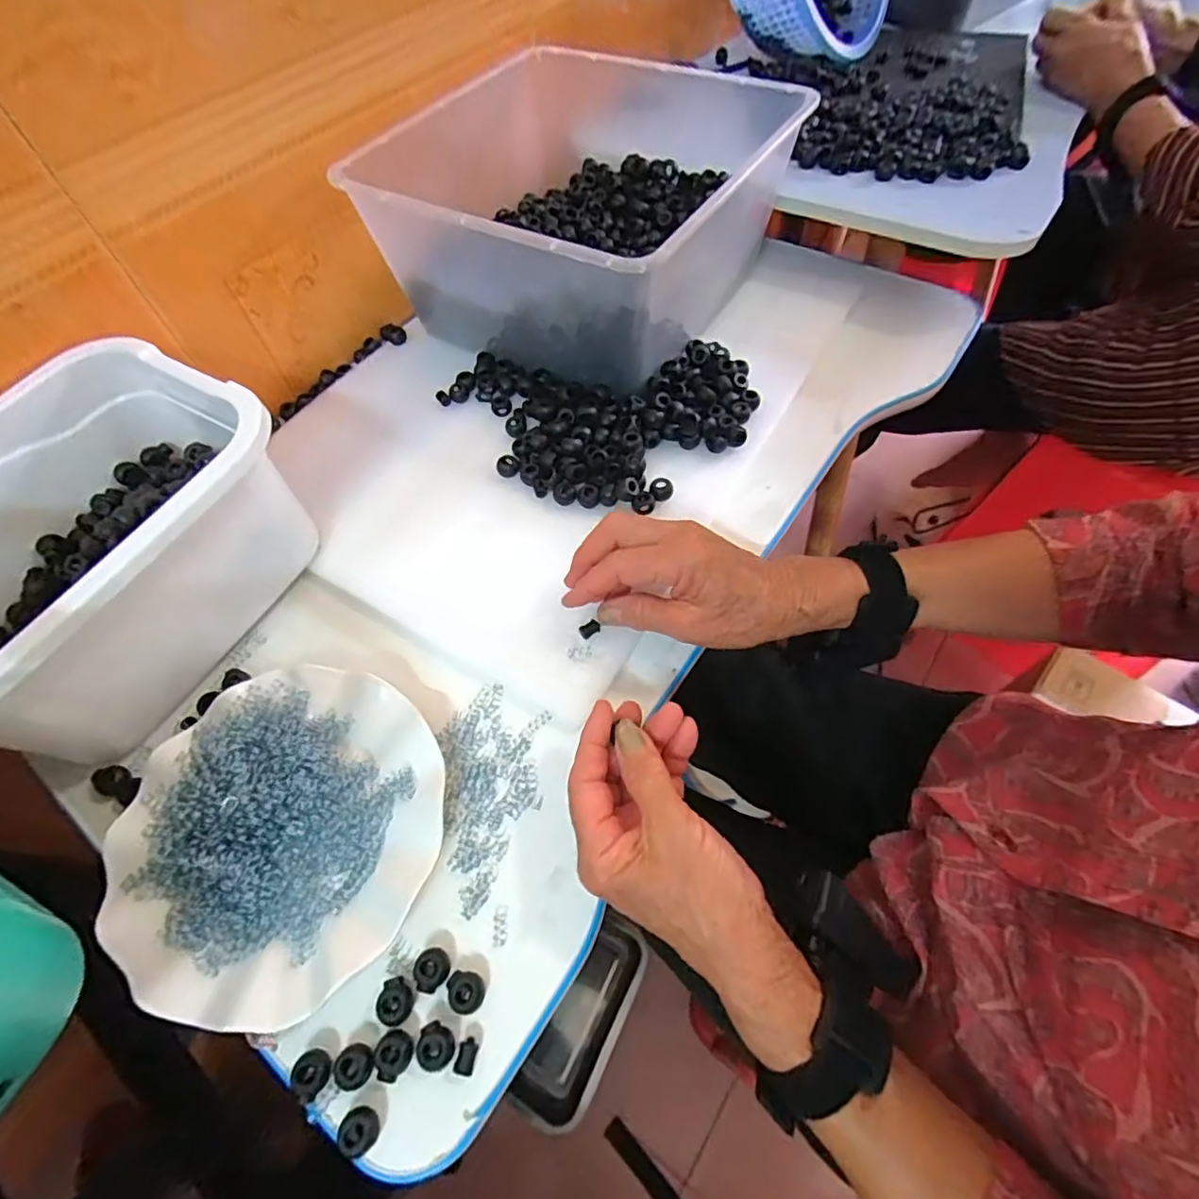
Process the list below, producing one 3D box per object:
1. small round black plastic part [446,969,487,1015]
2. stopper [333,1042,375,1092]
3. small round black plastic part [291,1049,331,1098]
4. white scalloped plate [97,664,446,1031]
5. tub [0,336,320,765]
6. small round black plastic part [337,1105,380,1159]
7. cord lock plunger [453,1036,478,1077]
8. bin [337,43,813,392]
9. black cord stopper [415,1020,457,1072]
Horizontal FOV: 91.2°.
[{"bbox_3d":[-0.068,0.197,0.295,0.019,0.007,0.017,11,60,10],"label":"small round black plastic part"},{"bbox_3d":[-0.117,0.225,0.284,0.018,0.012,0.018,-2,59,3],"label":"stopper"},{"bbox_3d":[-0.138,0.227,0.283,0.015,0.014,0.017,-20,59,-8],"label":"small round black plastic part"},{"bbox_3d":[-0.183,0.127,0.335,0.173,0.032,0.179,-2,59,3],"label":"white scalloped plate"},{"bbox_3d":[-0.321,-0.030,0.373,0.183,0.108,0.242,23,63,17],"label":"tub"},{"bbox_3d":[-0.110,0.245,0.270,0.016,0.015,0.017,-2,59,3],"label":"small round black plastic part"},{"bbox_3d":[-0.064,0.220,0.283,0.010,0.007,0.014,7,59,8],"label":"cord lock plunger"},{"bbox_3d":[-0.010,-0.358,0.536,0.301,0.128,0.325,26,64,18],"label":"bin"},{"bbox_3d":[-0.080,0.217,0.285,0.019,0.007,0.017,27,64,19],"label":"black cord stopper"}]

